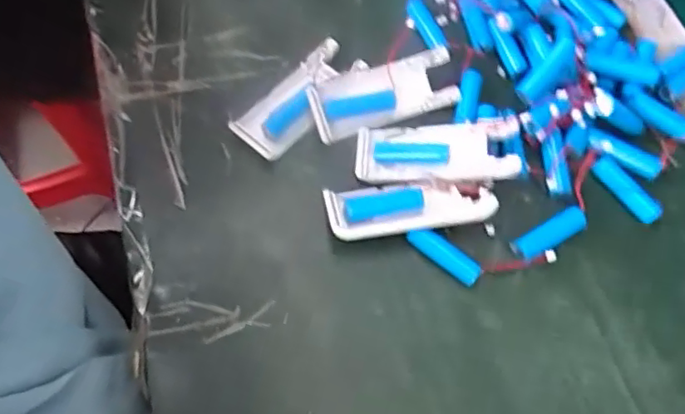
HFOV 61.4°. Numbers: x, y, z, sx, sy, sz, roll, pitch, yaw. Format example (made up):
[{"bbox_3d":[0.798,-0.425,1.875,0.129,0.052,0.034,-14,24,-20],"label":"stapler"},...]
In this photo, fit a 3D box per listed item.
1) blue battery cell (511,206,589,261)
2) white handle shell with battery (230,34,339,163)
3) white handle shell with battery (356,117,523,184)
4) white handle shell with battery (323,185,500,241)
[{"bbox_3d":[0.135,0.018,0.373,0.052,0.014,0.016,-26,69,-13],"label":"blue battery cell"},{"bbox_3d":[-0.030,-0.081,0.410,0.041,0.020,0.104,37,69,13],"label":"white handle shell with battery"},{"bbox_3d":[0.062,-0.036,0.384,0.105,0.016,0.039,-1,65,16],"label":"white handle shell with battery"},{"bbox_3d":[0.043,0.002,0.372,0.105,0.022,0.037,-3,66,-4],"label":"white handle shell with battery"}]

